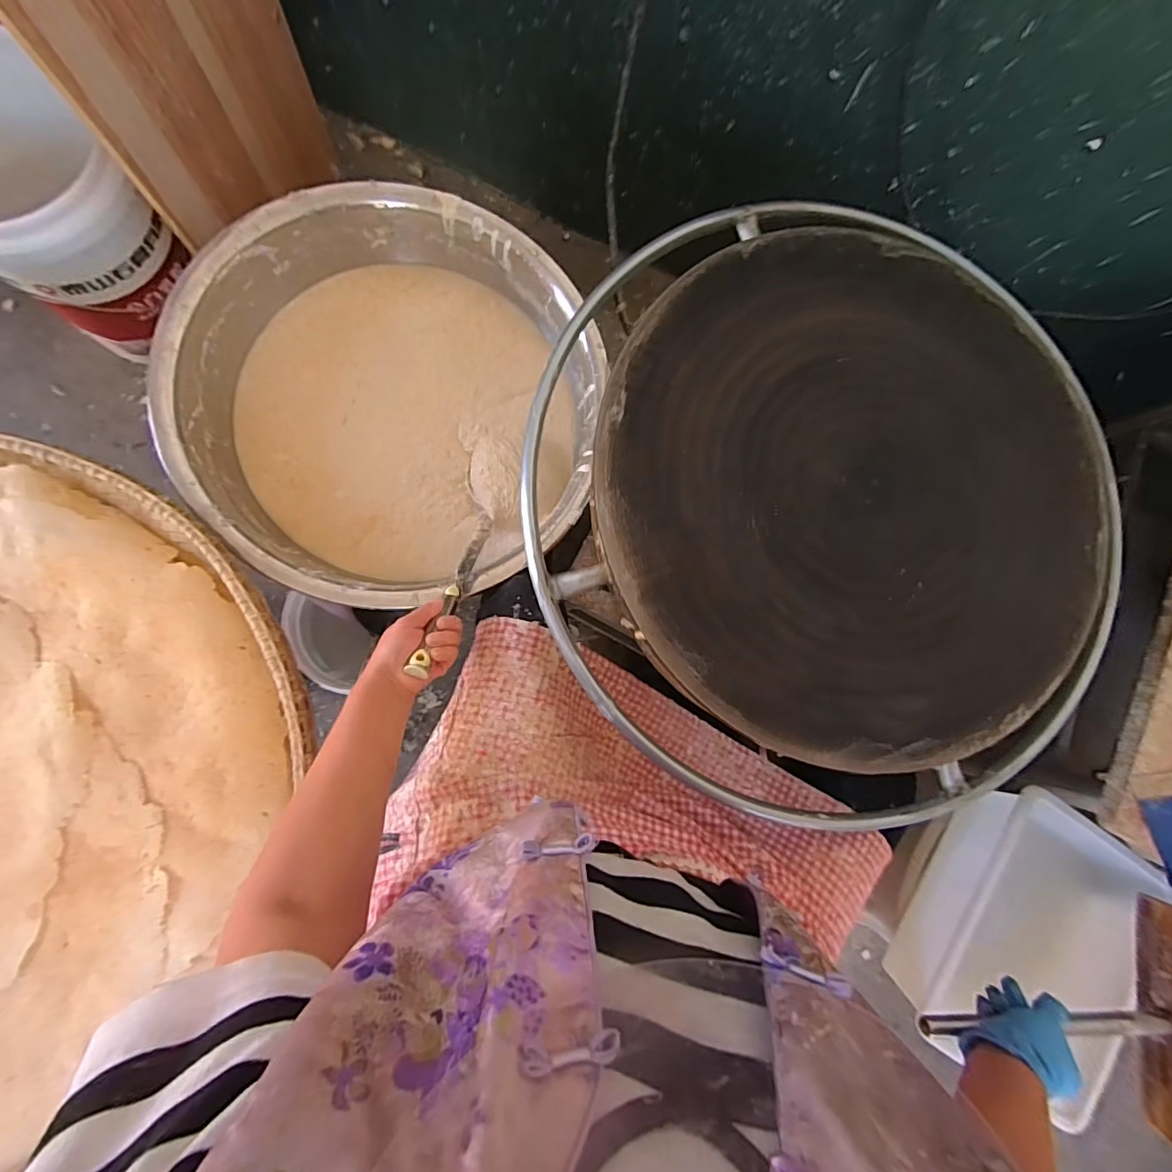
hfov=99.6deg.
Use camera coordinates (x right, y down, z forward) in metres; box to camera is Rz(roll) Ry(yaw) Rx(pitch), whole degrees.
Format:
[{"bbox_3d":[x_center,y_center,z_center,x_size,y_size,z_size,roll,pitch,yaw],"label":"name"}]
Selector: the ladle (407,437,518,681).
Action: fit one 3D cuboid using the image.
[{"bbox_3d":[-0.147,-0.049,0.617,0.065,0.068,0.359,11,53,-5],"label":"ladle"}]

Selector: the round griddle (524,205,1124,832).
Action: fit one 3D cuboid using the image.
[{"bbox_3d":[0.269,-0.098,0.534,0.654,0.058,0.645,1,85,-8],"label":"round griddle"}]

